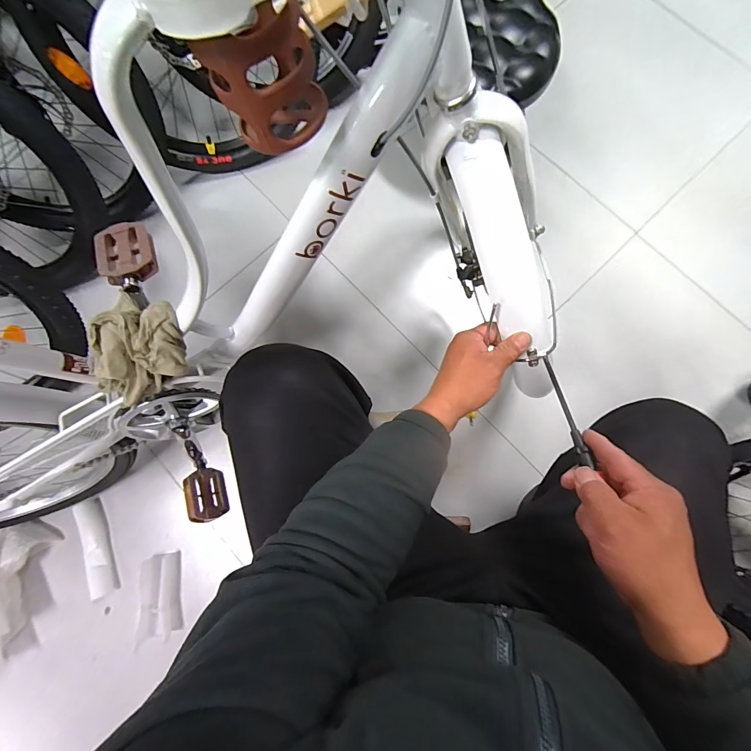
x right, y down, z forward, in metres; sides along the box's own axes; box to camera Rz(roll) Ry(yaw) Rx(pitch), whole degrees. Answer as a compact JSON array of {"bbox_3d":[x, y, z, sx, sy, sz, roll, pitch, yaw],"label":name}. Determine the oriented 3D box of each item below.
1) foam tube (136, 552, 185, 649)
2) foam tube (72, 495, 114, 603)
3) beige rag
[{"bbox_3d":[-0.450,0.463,0.786,0.075,0.050,0.160,-6,80,-1],"label":"foam tube"},{"bbox_3d":[-0.589,0.364,0.788,0.049,0.041,0.201,-17,80,-3],"label":"foam tube"},{"bbox_3d":[-0.288,-0.038,0.459,0.098,0.056,0.138,3,79,0],"label":"beige rag"}]

